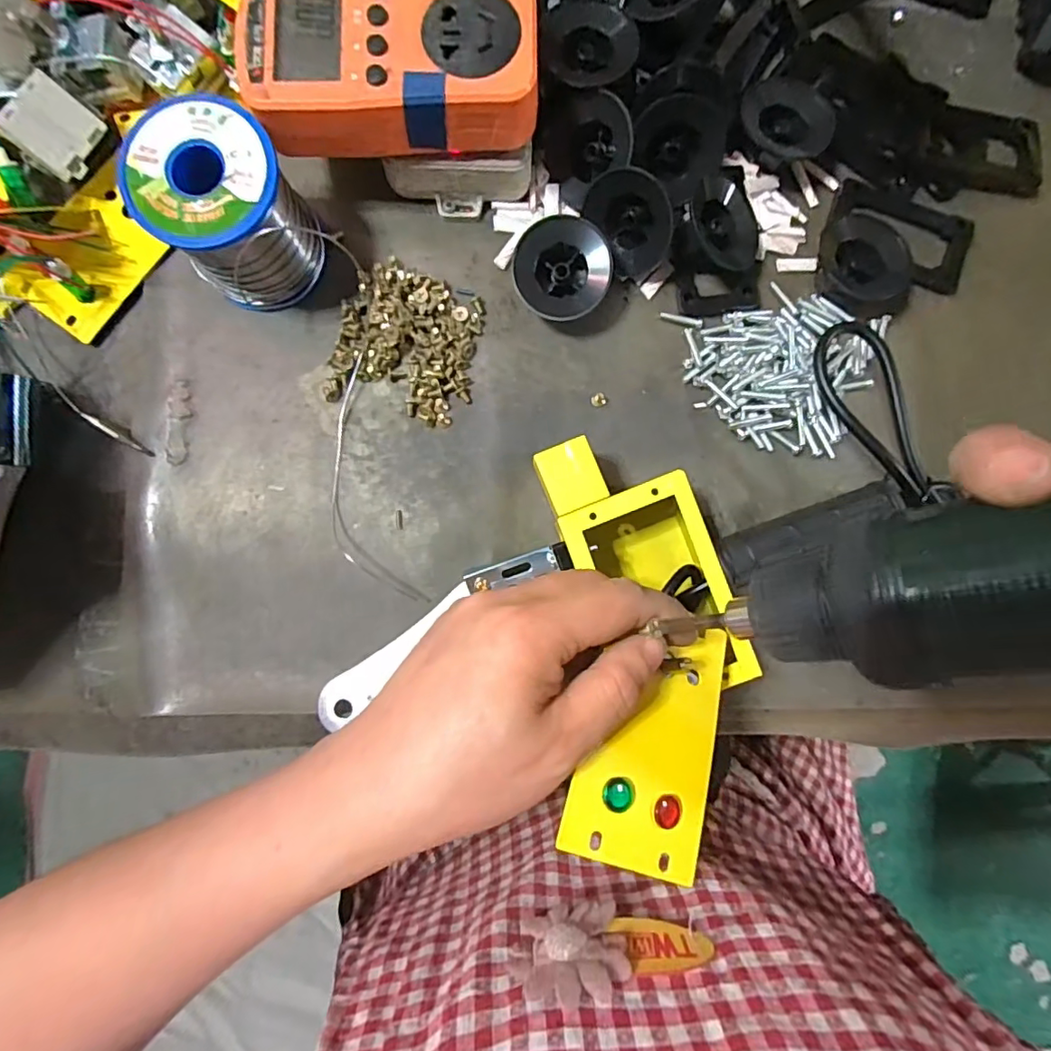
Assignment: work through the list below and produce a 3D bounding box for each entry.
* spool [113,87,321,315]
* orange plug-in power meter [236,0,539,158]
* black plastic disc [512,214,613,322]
[{"bbox_3d":[-0.139,-0.149,0.261,0.061,0.061,0.063,0,87,-2],"label":"spool"},{"bbox_3d":[-0.058,-0.207,0.245,0.124,0.030,0.062,-2,87,-2],"label":"orange plug-in power meter"},{"bbox_3d":[0.018,-0.131,0.282,0.048,0.018,0.048,-1,102,-4],"label":"black plastic disc"}]

